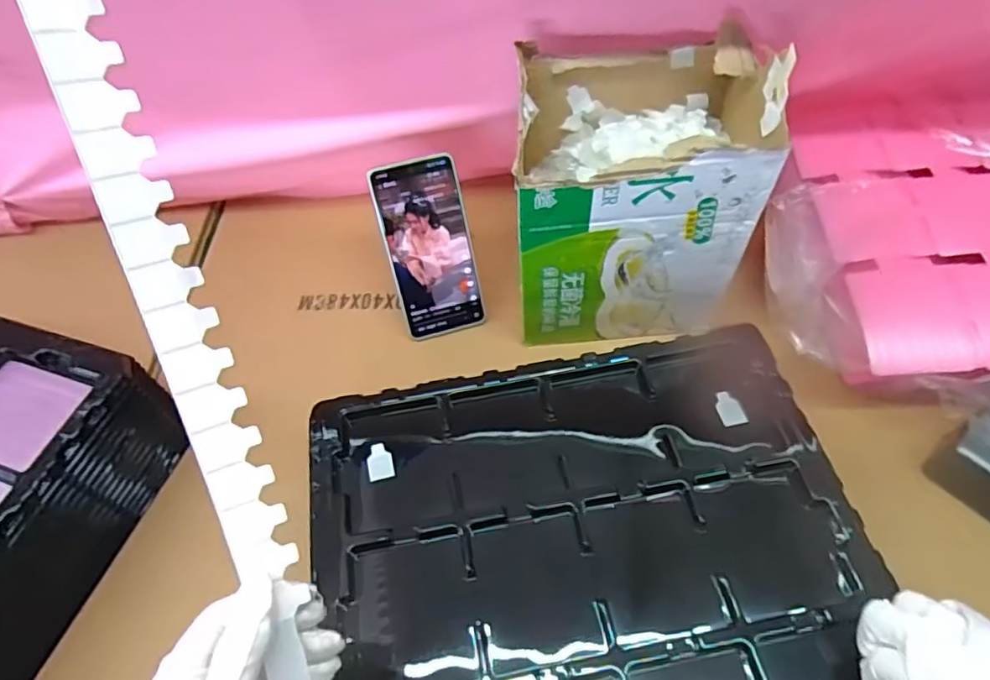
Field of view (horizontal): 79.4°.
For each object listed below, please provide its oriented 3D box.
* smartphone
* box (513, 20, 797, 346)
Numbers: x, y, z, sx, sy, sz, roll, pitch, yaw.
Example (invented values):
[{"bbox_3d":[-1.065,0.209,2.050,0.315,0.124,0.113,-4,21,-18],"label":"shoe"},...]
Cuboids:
[{"bbox_3d":[-0.060,-0.083,0.559,0.077,0.169,0.007,-16,25,-8],"label":"smartphone"},{"bbox_3d":[0.113,-0.125,0.520,0.182,0.215,0.149,-3,56,1],"label":"box"}]

